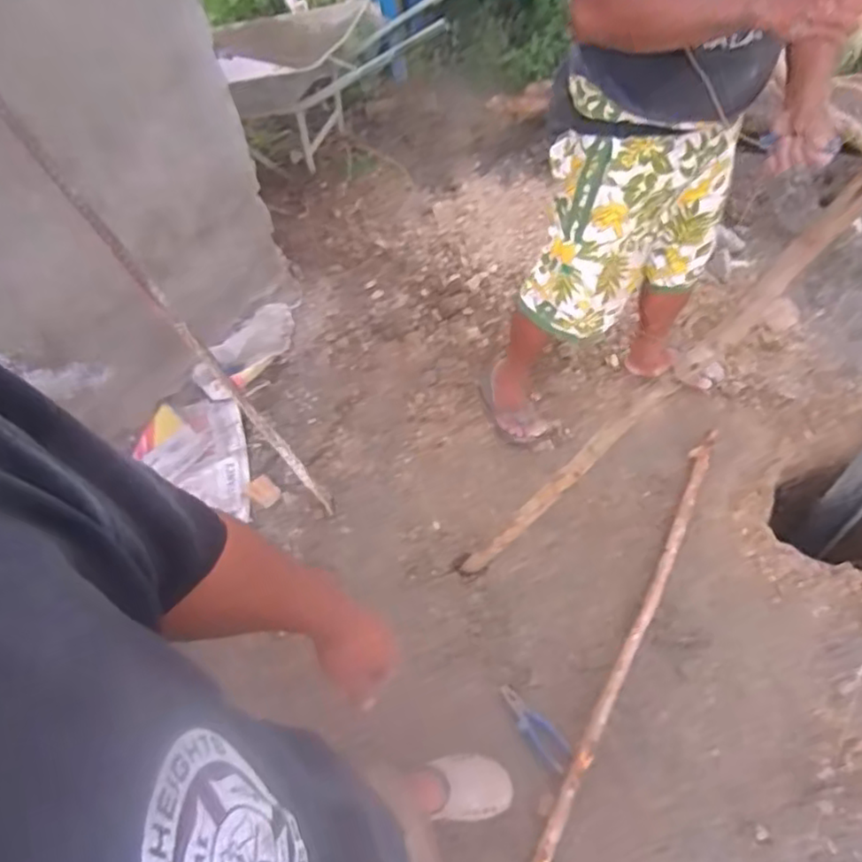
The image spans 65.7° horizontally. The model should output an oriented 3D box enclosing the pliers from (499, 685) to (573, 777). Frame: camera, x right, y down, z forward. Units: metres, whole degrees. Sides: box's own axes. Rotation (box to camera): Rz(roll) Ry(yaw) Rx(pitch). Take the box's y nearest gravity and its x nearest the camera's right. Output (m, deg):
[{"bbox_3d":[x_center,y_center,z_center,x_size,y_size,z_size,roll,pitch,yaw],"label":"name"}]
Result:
[{"bbox_3d":[0.209,0.595,1.347,0.055,0.012,0.205,-30,40,-17],"label":"pliers"}]

